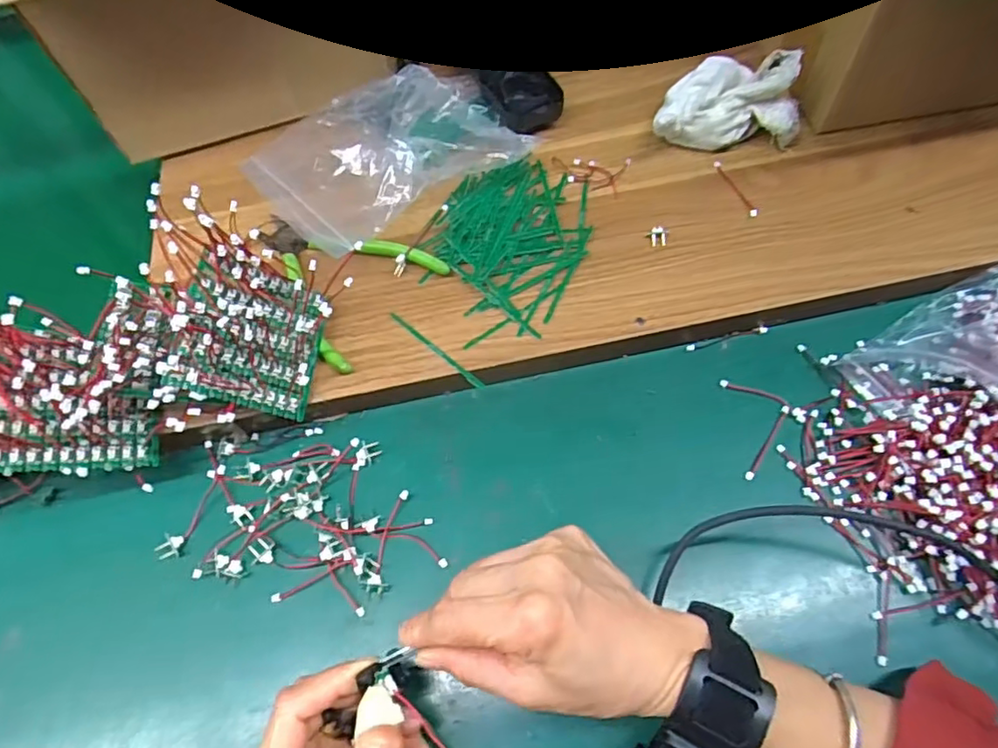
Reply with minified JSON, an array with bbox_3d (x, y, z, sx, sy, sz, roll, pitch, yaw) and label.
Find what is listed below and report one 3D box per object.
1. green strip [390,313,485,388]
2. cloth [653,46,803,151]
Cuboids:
[{"bbox_3d":[-0.043,-0.017,0.395,0.082,0.006,0.006,36,70,21],"label":"green strip"},{"bbox_3d":[0.167,-0.210,0.449,0.111,0.060,0.076,-4,64,1],"label":"cloth"}]

